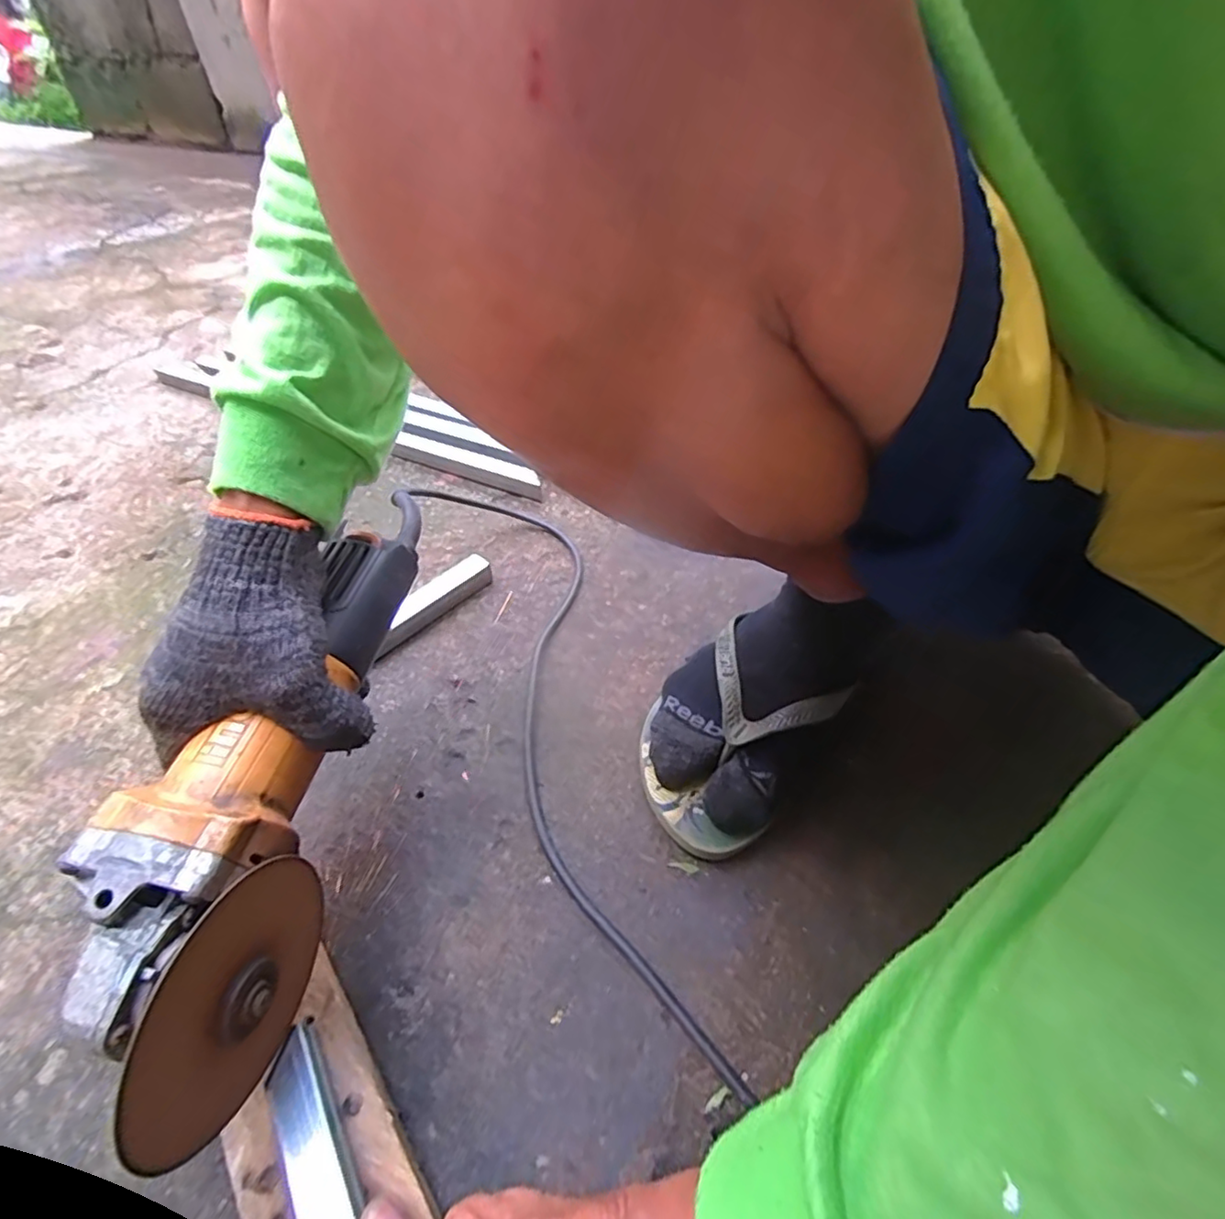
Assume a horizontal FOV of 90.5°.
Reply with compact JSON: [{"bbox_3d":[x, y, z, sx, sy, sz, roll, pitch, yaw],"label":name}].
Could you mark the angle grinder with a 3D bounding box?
[{"bbox_3d":[-0.164,0.062,0.311,0.078,0.079,0.318,2,50,5],"label":"angle grinder"}]

